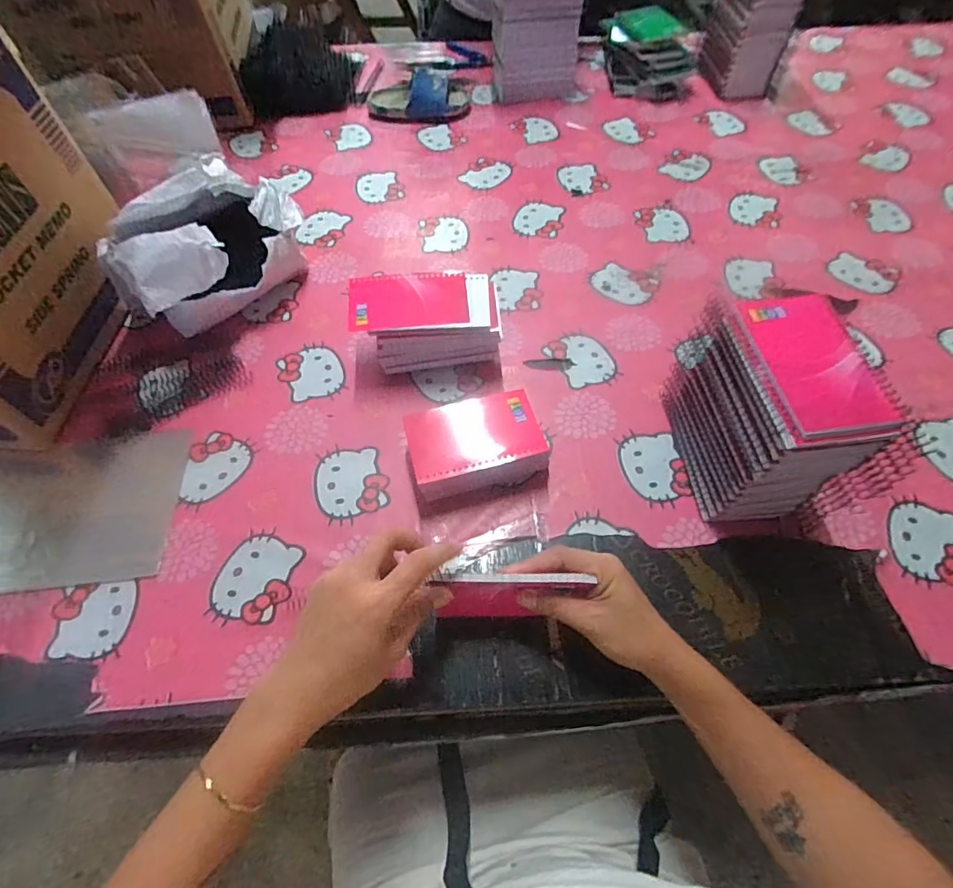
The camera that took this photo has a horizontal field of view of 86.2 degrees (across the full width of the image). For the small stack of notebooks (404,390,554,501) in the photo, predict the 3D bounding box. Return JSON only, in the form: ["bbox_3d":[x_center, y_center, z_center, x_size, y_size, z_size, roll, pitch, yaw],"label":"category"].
[{"bbox_3d":[0.000,0.005,0.510,0.127,0.058,0.085,-13,60,-7],"label":"small stack of notebooks"}]

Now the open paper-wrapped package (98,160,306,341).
[{"bbox_3d":[-0.319,-0.233,0.621,0.151,0.130,0.211,32,65,18],"label":"open paper-wrapped package"}]

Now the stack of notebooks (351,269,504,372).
[{"bbox_3d":[-0.056,-0.135,0.585,0.159,0.077,0.088,-6,58,-2],"label":"stack of notebooks"}]

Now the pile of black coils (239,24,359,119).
[{"bbox_3d":[-0.310,-0.664,0.906,0.184,0.093,0.150,-9,58,-4],"label":"pile of black coils"}]

